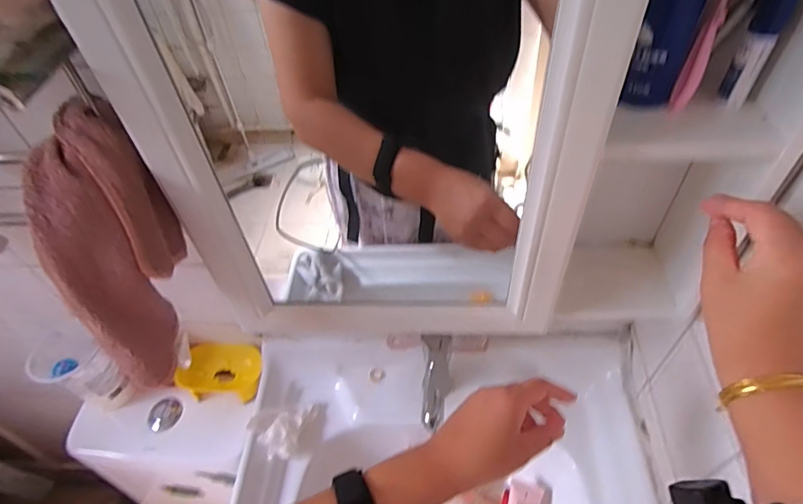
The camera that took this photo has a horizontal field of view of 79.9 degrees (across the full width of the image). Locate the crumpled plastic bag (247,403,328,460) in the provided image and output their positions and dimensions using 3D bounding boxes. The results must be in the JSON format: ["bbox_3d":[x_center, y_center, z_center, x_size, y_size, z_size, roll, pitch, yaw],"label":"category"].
[{"bbox_3d":[-0.178,0.289,0.775,0.117,0.050,0.082,-16,50,-9],"label":"crumpled plastic bag"}]

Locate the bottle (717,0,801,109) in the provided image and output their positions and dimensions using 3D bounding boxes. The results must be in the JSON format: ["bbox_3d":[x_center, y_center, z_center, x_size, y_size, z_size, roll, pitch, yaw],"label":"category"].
[{"bbox_3d":[0.274,-0.161,0.369,0.023,0.092,0.028,27,56,24],"label":"bottle"}]

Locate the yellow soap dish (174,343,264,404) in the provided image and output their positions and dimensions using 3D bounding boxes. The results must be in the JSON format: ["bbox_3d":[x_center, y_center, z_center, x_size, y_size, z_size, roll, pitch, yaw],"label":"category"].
[{"bbox_3d":[-0.312,0.209,0.844,0.152,0.034,0.093,1,75,11],"label":"yellow soap dish"}]

